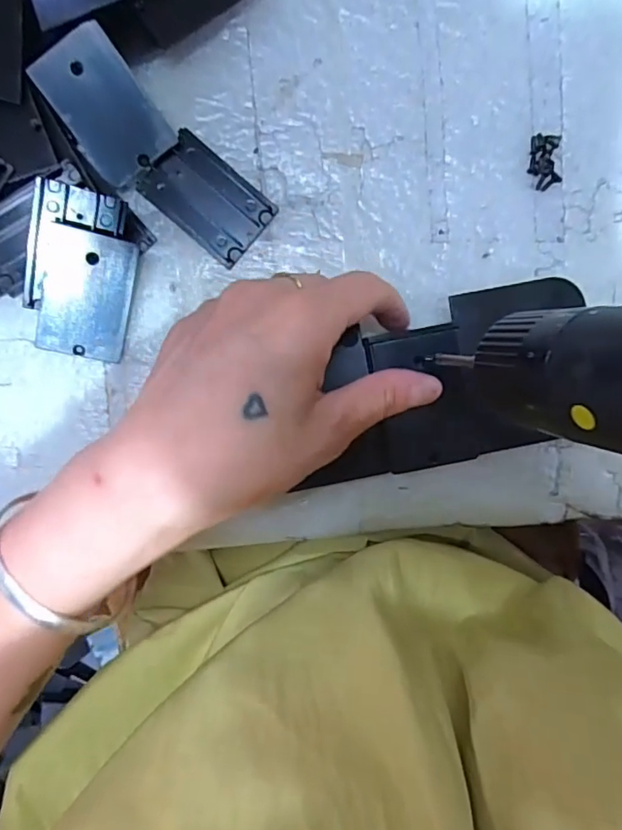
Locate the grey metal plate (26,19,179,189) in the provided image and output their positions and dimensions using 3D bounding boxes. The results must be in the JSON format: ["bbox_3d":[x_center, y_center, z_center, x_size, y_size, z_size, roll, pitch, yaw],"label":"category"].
[{"bbox_3d":[-0.088,-0.131,0.232,0.037,0.004,0.054,-35,113,5],"label":"grey metal plate"}]

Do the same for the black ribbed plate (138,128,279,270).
[{"bbox_3d":[-0.046,-0.098,0.247,0.053,0.005,0.035,41,92,-3],"label":"black ribbed plate"}]

